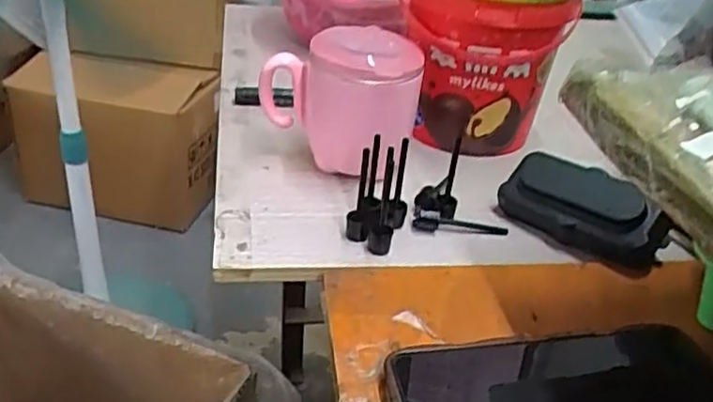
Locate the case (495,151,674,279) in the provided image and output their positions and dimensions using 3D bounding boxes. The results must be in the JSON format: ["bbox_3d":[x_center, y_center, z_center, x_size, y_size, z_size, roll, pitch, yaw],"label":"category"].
[{"bbox_3d":[0.142,0.004,0.463,0.040,0.036,0.099,-25,44,-38],"label":"case"}]

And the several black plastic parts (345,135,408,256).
[{"bbox_3d":[0.015,-0.005,0.451,0.037,0.060,0.056,7,33,2],"label":"several black plastic parts"}]

